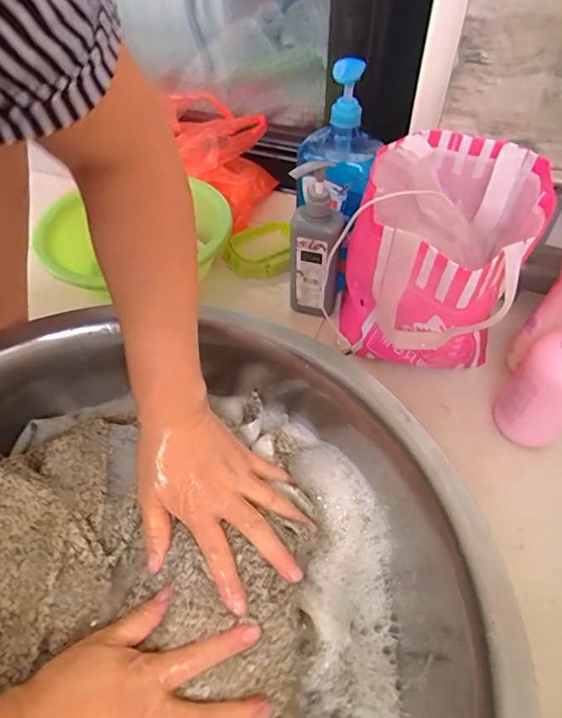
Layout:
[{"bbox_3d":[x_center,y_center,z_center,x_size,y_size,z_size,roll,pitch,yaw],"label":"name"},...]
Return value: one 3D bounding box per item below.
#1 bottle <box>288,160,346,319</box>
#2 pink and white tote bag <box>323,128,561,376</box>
[{"bbox_3d":[0.047,-0.156,0.618,0.068,0.211,0.079,6,51,7],"label":"bottle"},{"bbox_3d":[0.163,-0.104,0.530,0.206,0.225,0.188,12,51,11],"label":"pink and white tote bag"}]

